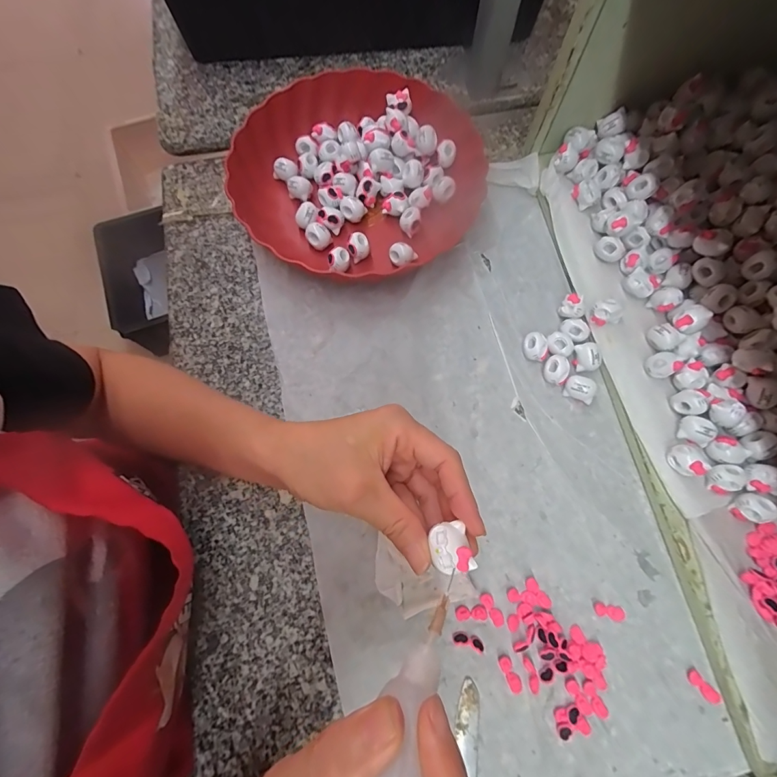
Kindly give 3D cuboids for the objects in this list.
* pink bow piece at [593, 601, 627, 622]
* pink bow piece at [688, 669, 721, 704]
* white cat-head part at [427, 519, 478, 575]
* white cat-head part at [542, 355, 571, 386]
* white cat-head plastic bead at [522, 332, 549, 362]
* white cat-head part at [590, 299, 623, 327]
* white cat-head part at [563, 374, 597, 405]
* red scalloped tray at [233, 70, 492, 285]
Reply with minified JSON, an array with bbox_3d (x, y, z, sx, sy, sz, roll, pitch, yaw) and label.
[{"bbox_3d":[0.176,0.177,0.300,0.026,0.004,0.011,12,75,5],"label":"pink bow piece"},{"bbox_3d":[0.237,0.224,0.284,0.010,0.004,0.025,-39,77,-9],"label":"pink bow piece"},{"bbox_3d":[0.033,0.084,0.198,0.019,0.008,0.023,-16,75,-3],"label":"white cat-head part"},{"bbox_3d":[0.153,-0.017,0.347,0.021,0.017,0.024,4,75,3],"label":"white cat-head part"},{"bbox_3d":[0.137,-0.039,0.353,0.021,0.018,0.025,-4,74,0],"label":"white cat-head plastic bead"},{"bbox_3d":[0.201,-0.070,0.348,0.023,0.019,0.020,-20,75,-4],"label":"white cat-head part"},{"bbox_3d":[0.173,0.000,0.342,0.026,0.017,0.019,29,77,9],"label":"white cat-head part"},{"bbox_3d":[-0.033,-0.219,0.390,0.247,0.043,0.235,-18,75,-4],"label":"red scalloped tray"}]

